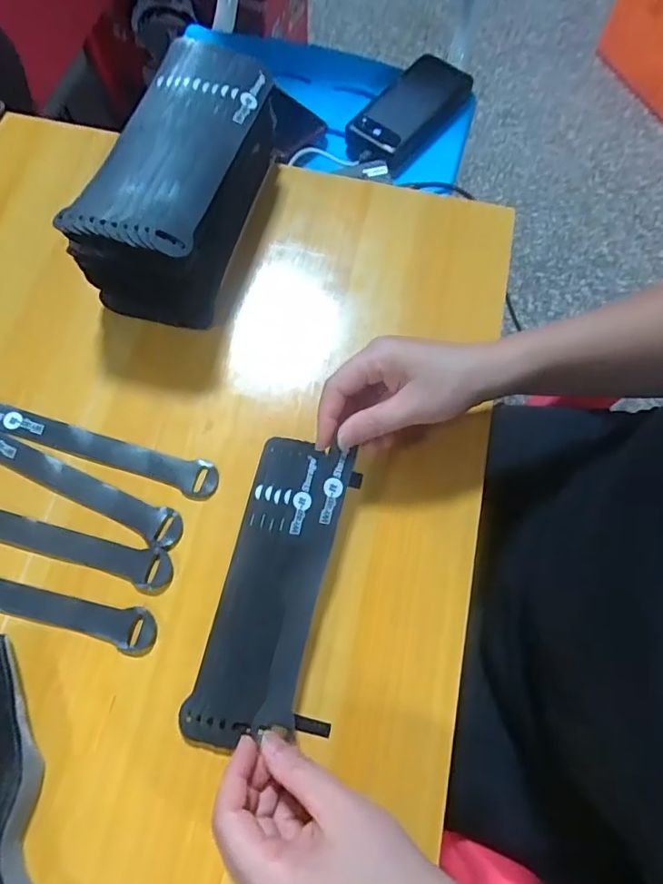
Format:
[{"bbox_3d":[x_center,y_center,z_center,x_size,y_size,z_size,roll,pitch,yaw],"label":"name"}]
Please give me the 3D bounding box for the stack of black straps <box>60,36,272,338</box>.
[{"bbox_3d":[-0.109,-0.200,0.404,0.090,0.094,0.209,12,72,5],"label":"stack of black straps"}]

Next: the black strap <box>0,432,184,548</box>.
[{"bbox_3d":[-0.195,0.022,0.375,0.200,0.005,0.023,24,72,9],"label":"black strap"}]

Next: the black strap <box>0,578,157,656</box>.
[{"bbox_3d":[-0.213,0.102,0.347,0.201,0.005,0.025,12,71,5],"label":"black strap"}]

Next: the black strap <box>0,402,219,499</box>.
[{"bbox_3d":[-0.177,0.001,0.379,0.198,0.007,0.024,16,72,6],"label":"black strap"}]

